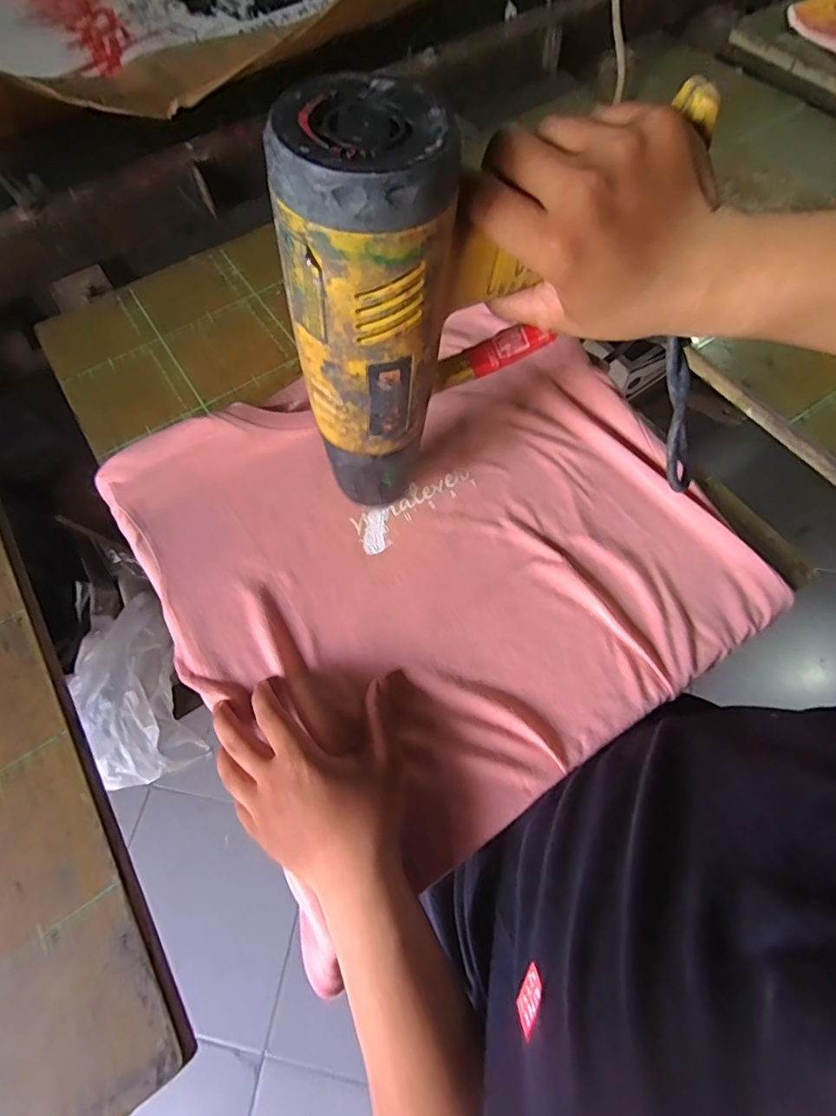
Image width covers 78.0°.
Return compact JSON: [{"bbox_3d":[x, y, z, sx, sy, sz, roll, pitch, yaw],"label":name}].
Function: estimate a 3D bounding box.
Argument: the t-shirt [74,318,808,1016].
[{"bbox_3d":[0.009,-0.014,0.378,0.377,0.017,0.356,-30,68,-11],"label":"t-shirt"}]

